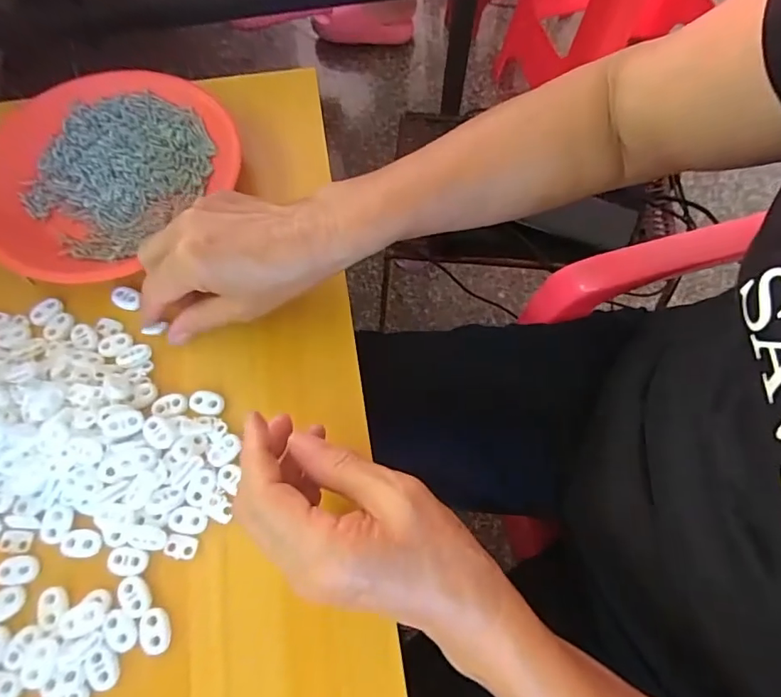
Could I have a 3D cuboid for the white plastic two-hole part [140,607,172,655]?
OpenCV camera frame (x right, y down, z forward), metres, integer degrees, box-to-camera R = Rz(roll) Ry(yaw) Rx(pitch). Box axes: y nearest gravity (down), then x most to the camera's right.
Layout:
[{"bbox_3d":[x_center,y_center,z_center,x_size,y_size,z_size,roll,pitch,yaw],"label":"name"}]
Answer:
[{"bbox_3d":[-0.130,0.156,0.274,0.015,0.004,0.023,-13,68,-5],"label":"white plastic two-hole part"}]

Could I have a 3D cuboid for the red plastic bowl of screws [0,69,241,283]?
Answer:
[{"bbox_3d":[-0.235,-0.144,0.390,0.189,0.026,0.190,0,67,1],"label":"red plastic bowl of screws"}]

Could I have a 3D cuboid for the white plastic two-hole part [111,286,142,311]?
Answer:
[{"bbox_3d":[-0.190,-0.036,0.356,0.021,0.005,0.016,14,68,7],"label":"white plastic two-hole part"}]

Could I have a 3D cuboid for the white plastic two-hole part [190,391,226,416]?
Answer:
[{"bbox_3d":[-0.120,0.035,0.324,0.023,0.004,0.014,12,68,6],"label":"white plastic two-hole part"}]

